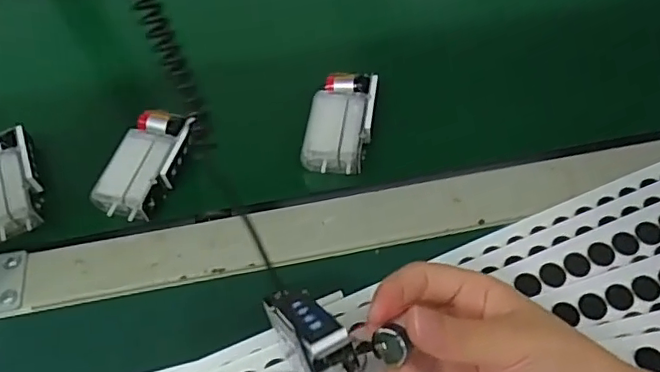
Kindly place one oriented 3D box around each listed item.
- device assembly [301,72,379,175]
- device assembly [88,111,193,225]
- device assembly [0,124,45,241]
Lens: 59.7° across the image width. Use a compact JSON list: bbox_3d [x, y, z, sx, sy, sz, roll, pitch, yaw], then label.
[{"bbox_3d":[0.008,-0.043,0.395,0.043,0.024,0.074,6,57,7],"label":"device assembly"},{"bbox_3d":[-0.123,-0.015,0.386,0.043,0.024,0.079,20,59,16],"label":"device assembly"},{"bbox_3d":[-0.217,-0.002,0.385,0.043,0.019,0.078,-18,57,-9],"label":"device assembly"}]

